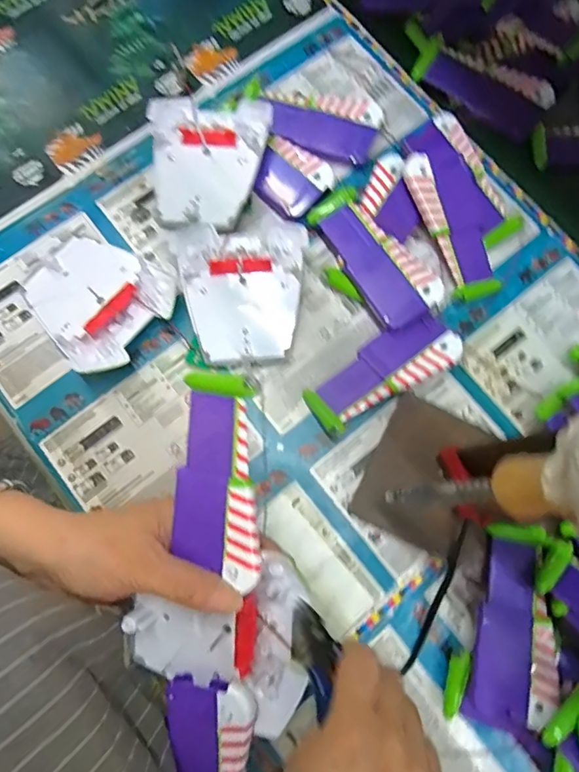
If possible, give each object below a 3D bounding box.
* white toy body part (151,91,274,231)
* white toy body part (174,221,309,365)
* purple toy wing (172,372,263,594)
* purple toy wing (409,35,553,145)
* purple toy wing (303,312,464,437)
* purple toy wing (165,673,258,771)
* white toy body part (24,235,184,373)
[{"bbox_3d":[-0.074,-0.185,0.412,0.099,0.031,0.112,13,78,2],"label":"white toy body part"},{"bbox_3d":[-0.037,-0.073,0.388,0.095,0.029,0.107,0,77,-1],"label":"white toy body part"},{"bbox_3d":[-0.042,0.052,0.280,0.047,0.017,0.115,-1,92,-1],"label":"purple toy wing"},{"bbox_3d":[0.173,-0.268,0.449,0.121,0.022,0.043,33,79,6],"label":"purple toy wing"},{"bbox_3d":[0.070,-0.011,0.382,0.119,0.020,0.047,-30,79,-7],"label":"purple toy wing"},{"bbox_3d":[-0.046,0.229,0.291,0.051,0.016,0.114,0,91,-1],"label":"purple toy wing"},{"bbox_3d":[-0.150,-0.069,0.391,0.103,0.023,0.093,40,80,8],"label":"white toy body part"}]

